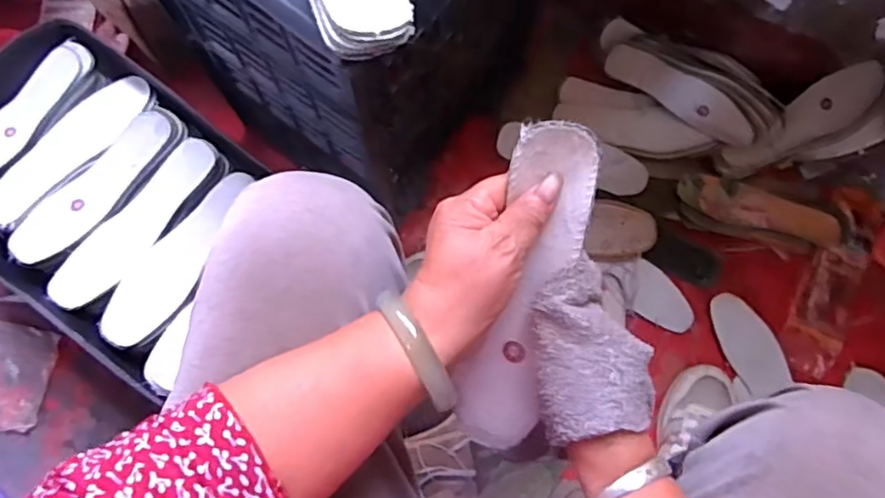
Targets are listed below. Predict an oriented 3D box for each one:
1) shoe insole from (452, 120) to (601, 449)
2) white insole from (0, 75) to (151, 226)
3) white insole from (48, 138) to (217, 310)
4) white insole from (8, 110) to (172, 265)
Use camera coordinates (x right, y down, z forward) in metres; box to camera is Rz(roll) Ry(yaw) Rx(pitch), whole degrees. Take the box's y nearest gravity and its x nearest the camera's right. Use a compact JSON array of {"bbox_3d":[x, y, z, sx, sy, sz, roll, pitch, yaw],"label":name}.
[{"bbox_3d":[0.051,0.031,0.390,0.051,0.016,0.218,13,112,3],"label":"shoe insole"},{"bbox_3d":[-0.447,-0.122,0.738,0.079,0.020,0.229,43,79,10],"label":"white insole"},{"bbox_3d":[-0.350,-0.033,0.705,0.074,0.015,0.230,34,77,8],"label":"white insole"},{"bbox_3d":[-0.404,-0.073,0.722,0.066,0.017,0.219,39,78,9],"label":"white insole"}]

